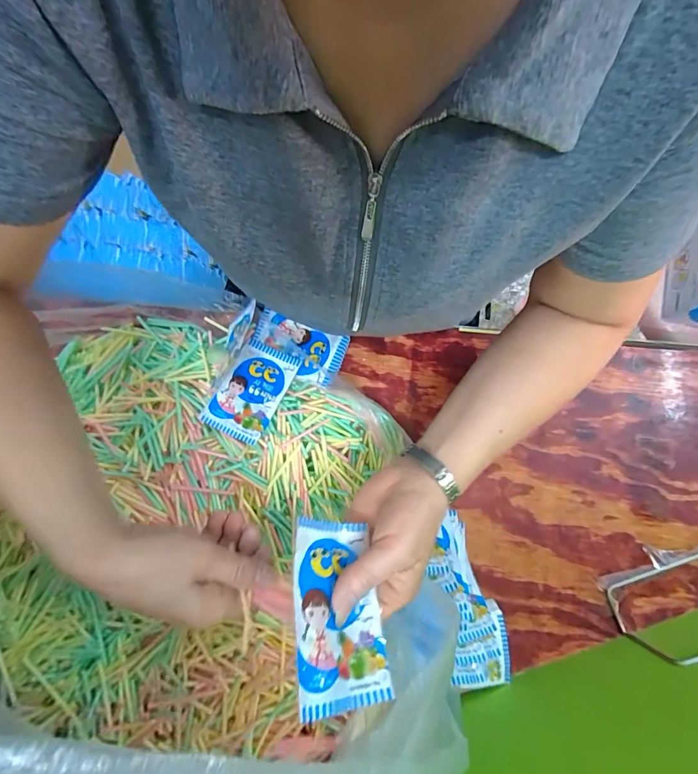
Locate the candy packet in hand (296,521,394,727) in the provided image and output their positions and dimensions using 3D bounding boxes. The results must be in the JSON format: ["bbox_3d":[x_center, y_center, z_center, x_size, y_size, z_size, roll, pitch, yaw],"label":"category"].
[{"bbox_3d":[-0.008,0.139,0.249,0.063,0.008,0.104,19,47,-35],"label":"candy packet in hand"}]

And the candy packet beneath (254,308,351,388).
[{"bbox_3d":[-0.059,-0.044,0.447,0.105,0.017,0.064,18,80,4],"label":"candy packet beneath"}]

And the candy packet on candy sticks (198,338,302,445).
[{"bbox_3d":[-0.106,0.001,0.421,0.067,0.012,0.105,24,81,5],"label":"candy packet on candy sticks"}]

